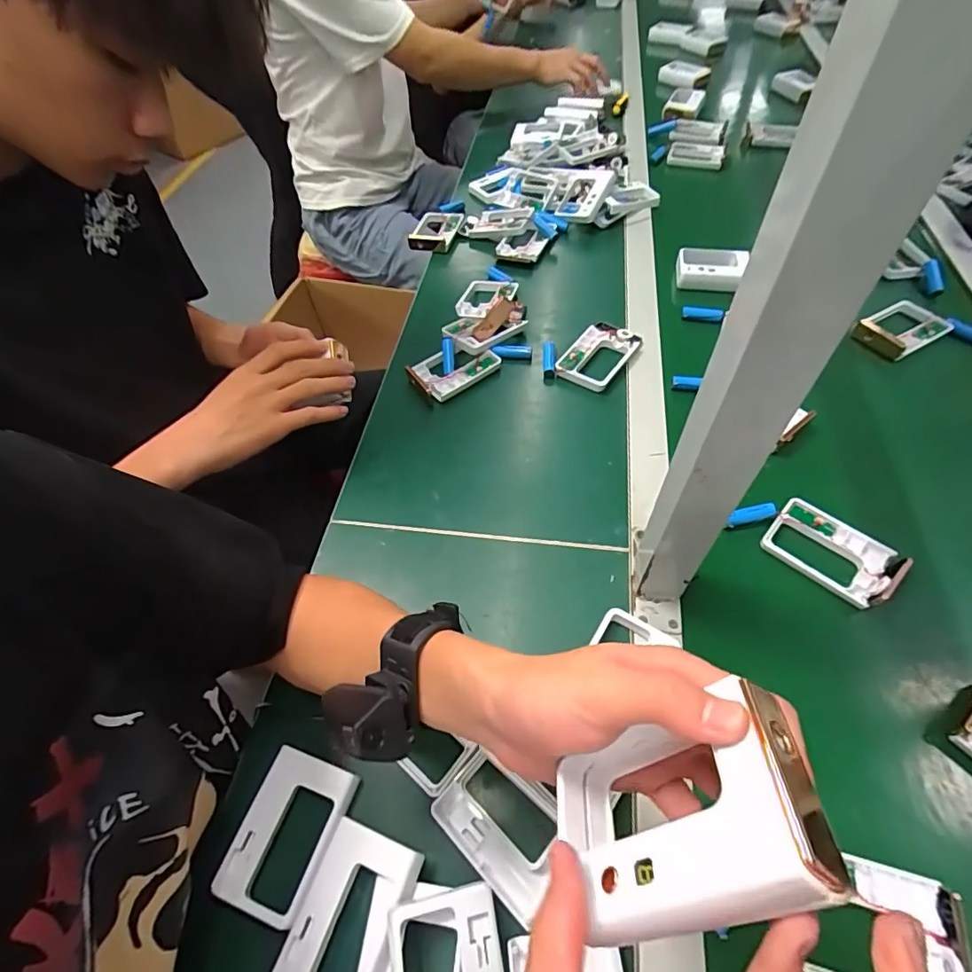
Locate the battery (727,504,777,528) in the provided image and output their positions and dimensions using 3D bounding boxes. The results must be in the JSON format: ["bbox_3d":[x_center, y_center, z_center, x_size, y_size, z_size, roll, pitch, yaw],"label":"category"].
[{"bbox_3d":[0.251,0.028,0.484,0.045,0.015,0.012,-11,54,-4],"label":"battery"}]

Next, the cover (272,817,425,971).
[{"bbox_3d":[-0.087,0.273,0.319,0.066,0.010,0.094,12,58,19],"label":"cover"}]

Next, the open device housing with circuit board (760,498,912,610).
[{"bbox_3d":[0.311,0.058,0.456,0.102,0.021,0.068,36,64,26],"label":"open device housing with circuit board"}]

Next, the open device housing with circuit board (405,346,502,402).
[{"bbox_3d":[-0.040,-0.143,0.622,0.096,0.017,0.060,-31,58,-17],"label":"open device housing with circuit board"}]

